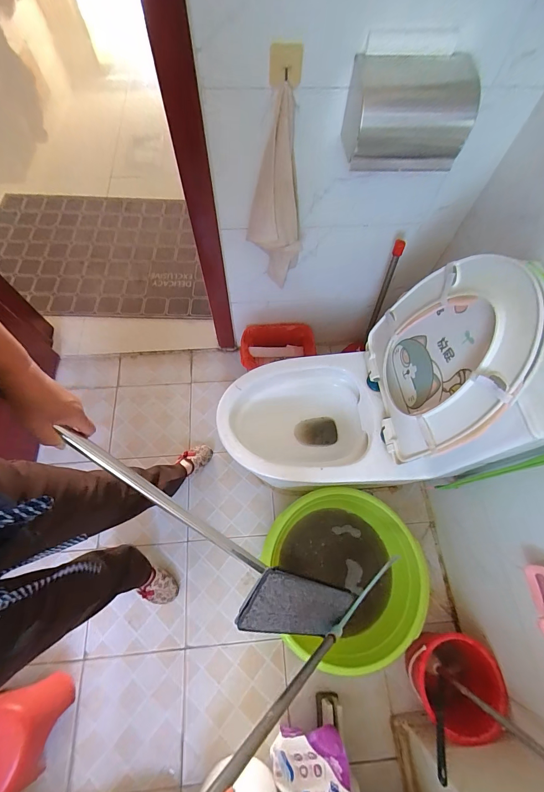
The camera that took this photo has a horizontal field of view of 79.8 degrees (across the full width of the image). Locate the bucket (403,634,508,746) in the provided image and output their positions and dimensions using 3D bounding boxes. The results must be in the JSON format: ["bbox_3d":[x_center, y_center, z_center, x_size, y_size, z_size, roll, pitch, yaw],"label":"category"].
[{"bbox_3d":[0.489,0.774,0.900,0.216,0.201,0.219,1,67,-1],"label":"bucket"}]

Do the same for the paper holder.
[{"bbox_3d":[0.249,-0.527,0.600,0.215,0.150,0.141,-2,67,-2],"label":"paper holder"}]

